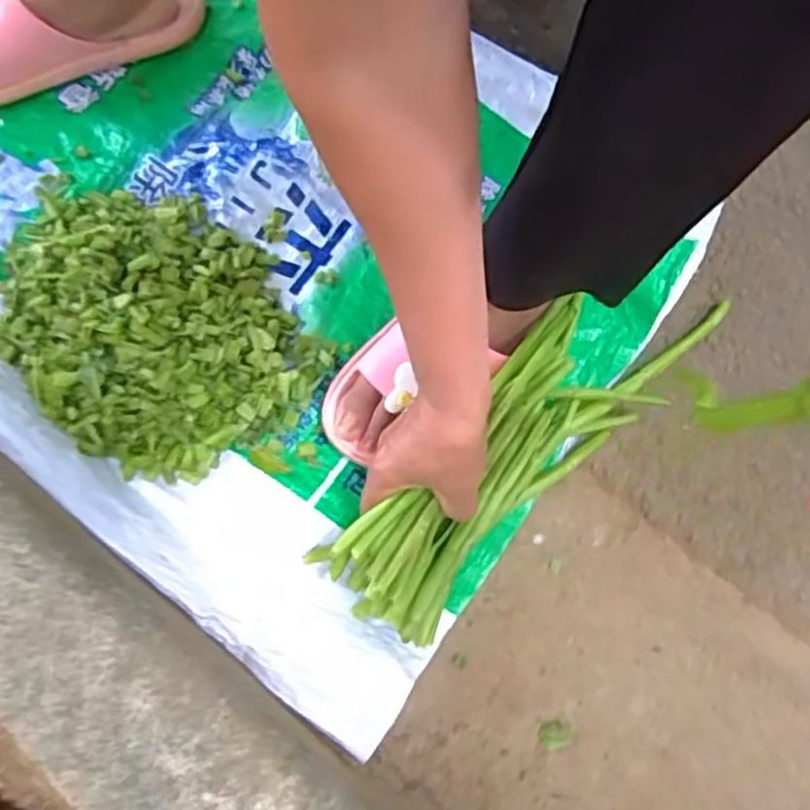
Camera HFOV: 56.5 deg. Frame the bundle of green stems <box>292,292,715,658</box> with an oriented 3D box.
[{"bbox_3d":[0.092,0.016,0.538,0.343,0.082,0.099,-40,80,-16],"label":"bundle of green stems"}]

